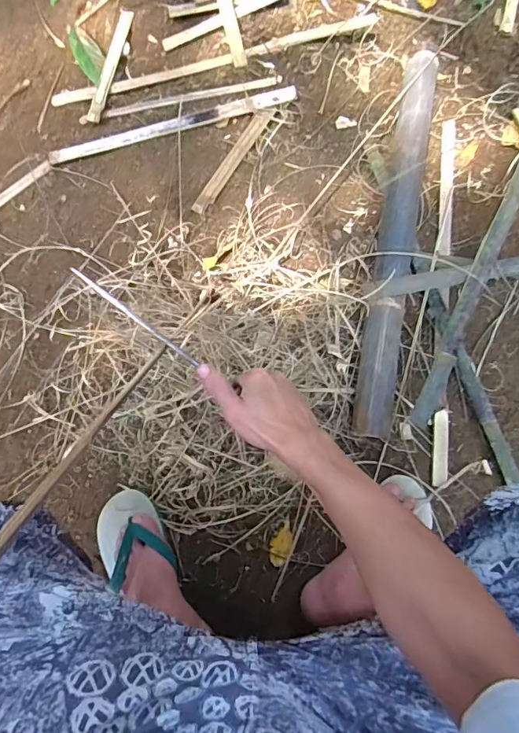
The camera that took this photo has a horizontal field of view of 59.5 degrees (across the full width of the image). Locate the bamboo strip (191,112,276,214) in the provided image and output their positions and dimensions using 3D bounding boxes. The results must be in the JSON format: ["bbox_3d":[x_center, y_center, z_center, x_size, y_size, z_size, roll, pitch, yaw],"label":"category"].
[{"bbox_3d":[-0.050,-0.389,0.861,0.032,0.006,0.235,33,88,4],"label":"bamboo strip"}]

